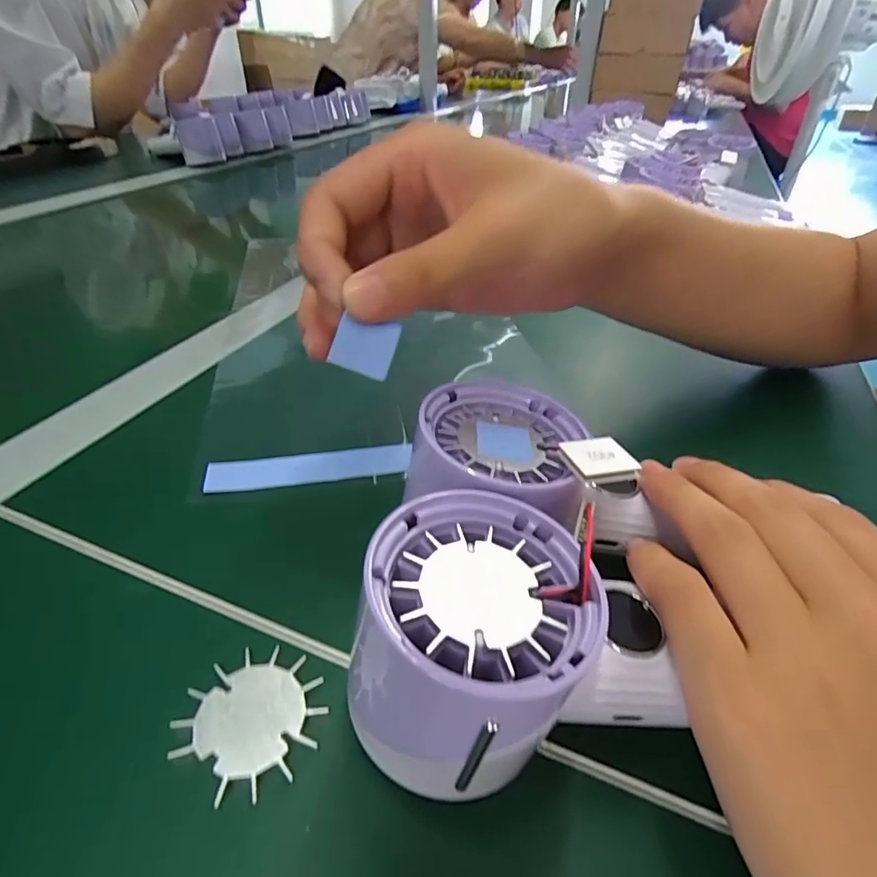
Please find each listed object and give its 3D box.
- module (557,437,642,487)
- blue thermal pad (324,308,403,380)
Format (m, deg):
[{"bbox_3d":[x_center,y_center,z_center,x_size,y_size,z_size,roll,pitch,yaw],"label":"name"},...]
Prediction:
[{"bbox_3d":[0.053,0.006,0.171,0.020,0.004,0.023,-10,38,-13],"label":"module"},{"bbox_3d":[-0.024,-0.031,0.171,0.020,0.019,0.004,17,3,-30],"label":"blue thermal pad"}]

